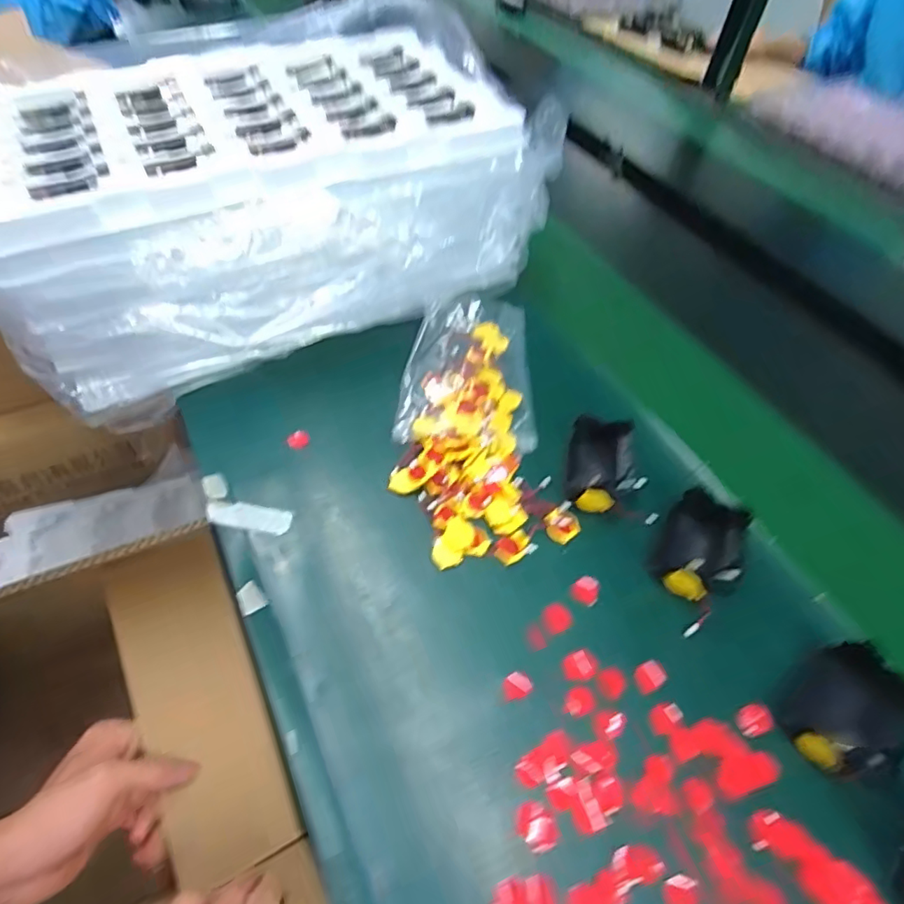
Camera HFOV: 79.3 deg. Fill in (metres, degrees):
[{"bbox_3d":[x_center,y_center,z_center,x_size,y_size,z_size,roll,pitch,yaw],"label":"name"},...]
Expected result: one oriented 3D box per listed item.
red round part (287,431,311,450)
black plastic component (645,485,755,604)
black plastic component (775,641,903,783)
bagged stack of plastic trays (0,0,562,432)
[{"bbox_3d":[-0.127,-0.011,0.451,0.018,0.004,0.017,2,53,-3],"label":"red round part"},{"bbox_3d":[0.176,0.066,0.389,0.050,0.035,0.074,25,54,14],"label":"black plastic component"},{"bbox_3d":[0.239,0.155,0.328,0.076,0.029,0.059,-24,57,-22],"label":"black plastic component"},{"bbox_3d":[-0.165,-0.247,0.523,0.485,0.163,0.303,-24,57,-22],"label":"bagged stack of plastic trays"}]

